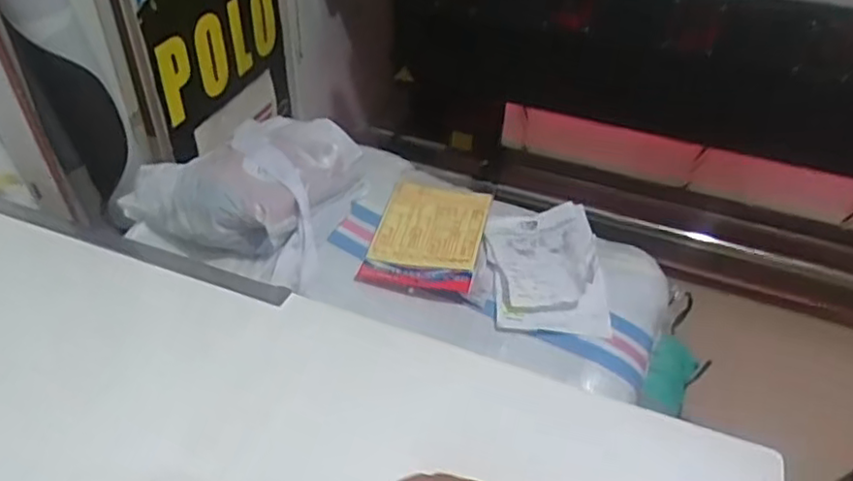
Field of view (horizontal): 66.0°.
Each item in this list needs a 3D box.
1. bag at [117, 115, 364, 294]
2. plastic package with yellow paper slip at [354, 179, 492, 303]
[{"bbox_3d":[-0.280,-0.093,1.025,0.314,0.105,0.285,13,41,12],"label":"bag"},{"bbox_3d":[0.004,-0.013,1.030,0.164,0.022,0.269,7,39,10],"label":"plastic package with yellow paper slip"}]

